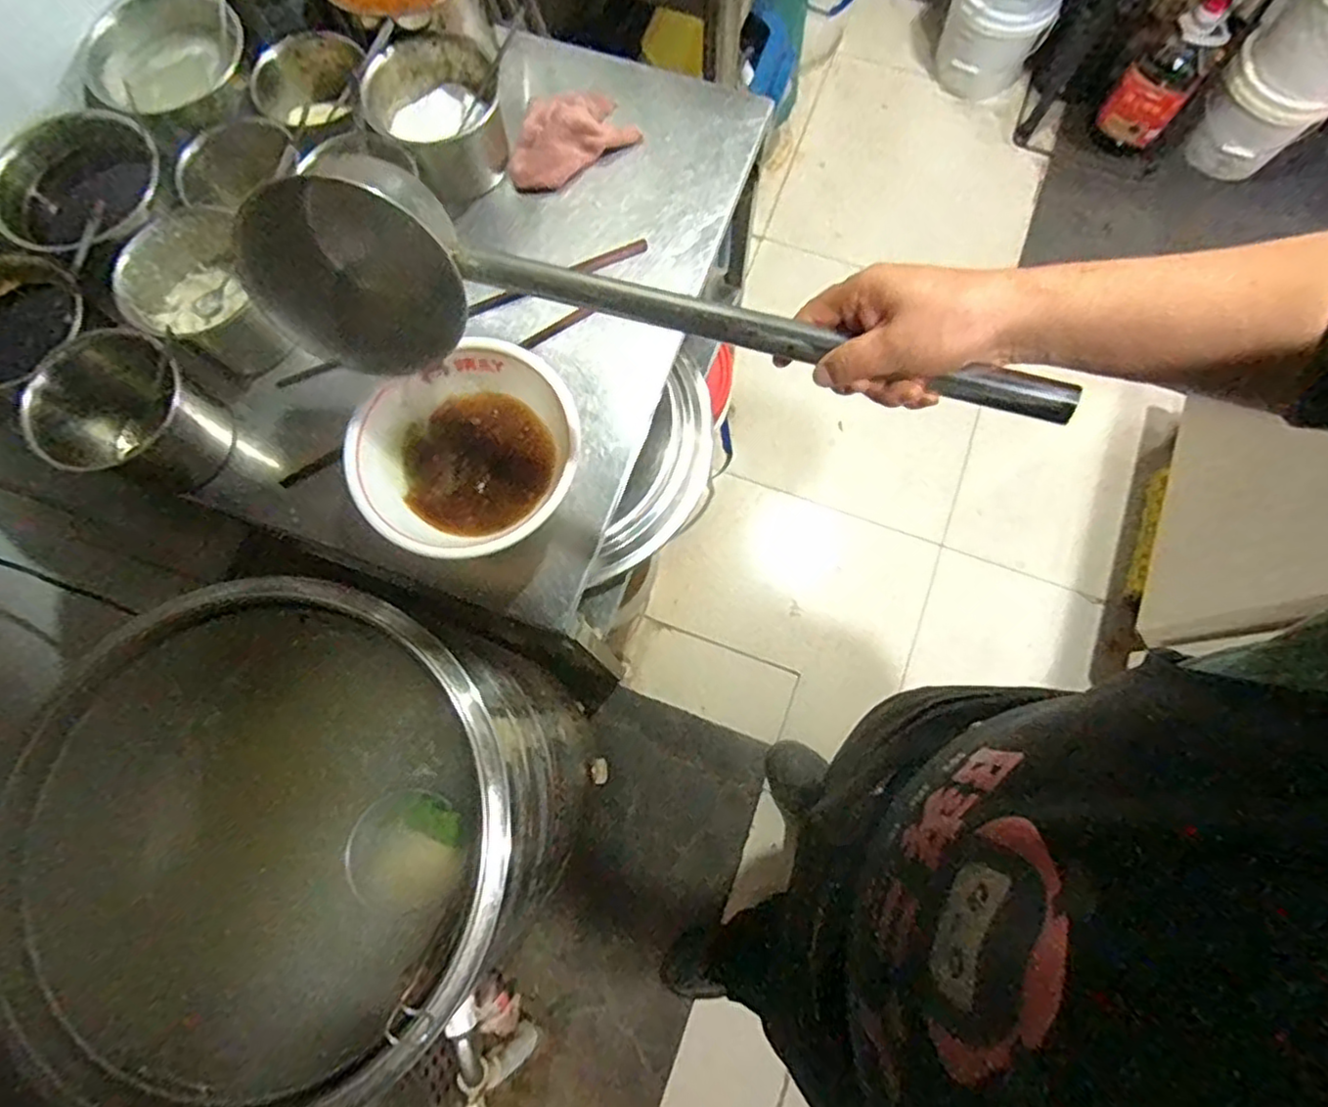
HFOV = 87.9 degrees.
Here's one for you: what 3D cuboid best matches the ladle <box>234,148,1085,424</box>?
[{"bbox_3d":[-0.025,-0.152,0.500,0.564,0.150,0.106,16,76,15],"label":"ladle"}]

